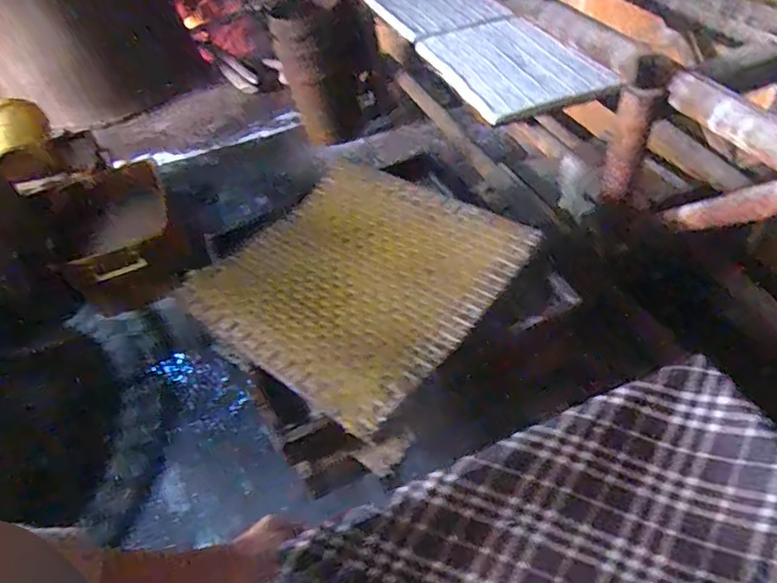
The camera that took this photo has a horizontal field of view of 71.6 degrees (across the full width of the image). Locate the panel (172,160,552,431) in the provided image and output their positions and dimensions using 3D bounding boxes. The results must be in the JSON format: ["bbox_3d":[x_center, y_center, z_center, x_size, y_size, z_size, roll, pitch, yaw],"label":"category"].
[{"bbox_3d":[-0.063,-0.040,0.965,0.478,0.117,0.478,34,51,23],"label":"panel"}]

